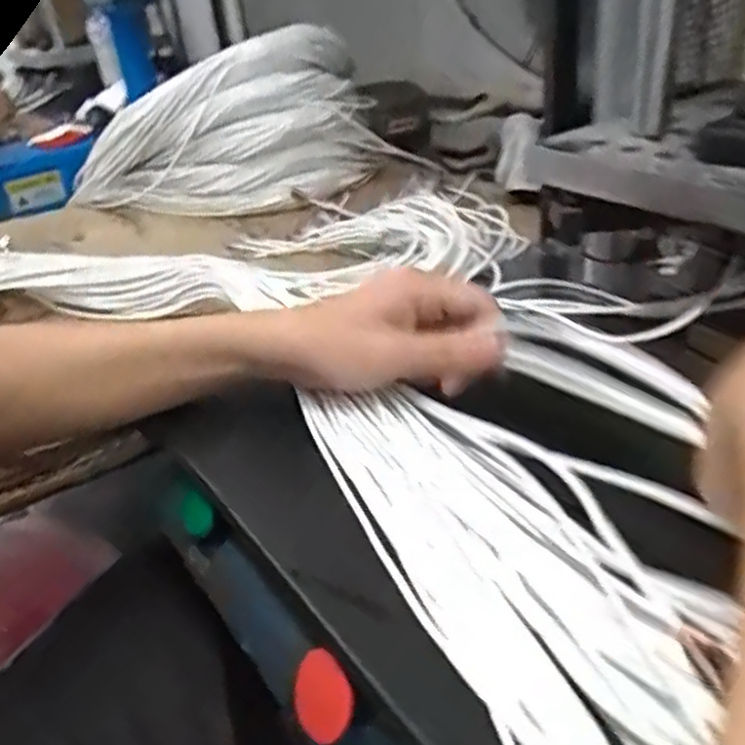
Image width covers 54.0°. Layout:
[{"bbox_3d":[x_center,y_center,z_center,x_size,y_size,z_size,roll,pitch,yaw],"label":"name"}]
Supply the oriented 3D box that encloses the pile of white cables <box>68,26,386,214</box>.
[{"bbox_3d":[-0.197,-0.307,0.921,0.382,0.185,0.165,-9,30,-4],"label":"pile of white cables"}]

